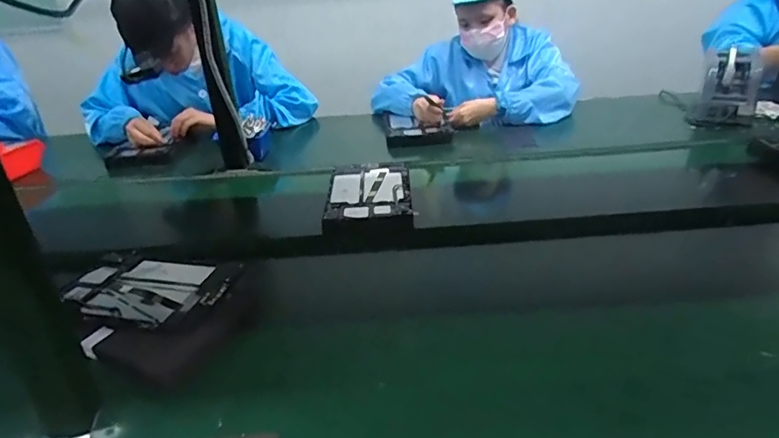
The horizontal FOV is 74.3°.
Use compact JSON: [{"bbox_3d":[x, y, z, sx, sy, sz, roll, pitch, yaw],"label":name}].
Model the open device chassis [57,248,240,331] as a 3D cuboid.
[{"bbox_3d":[-0.333,0.090,0.710,0.239,0.016,0.140,8,29,20],"label":"open device chassis"}]

